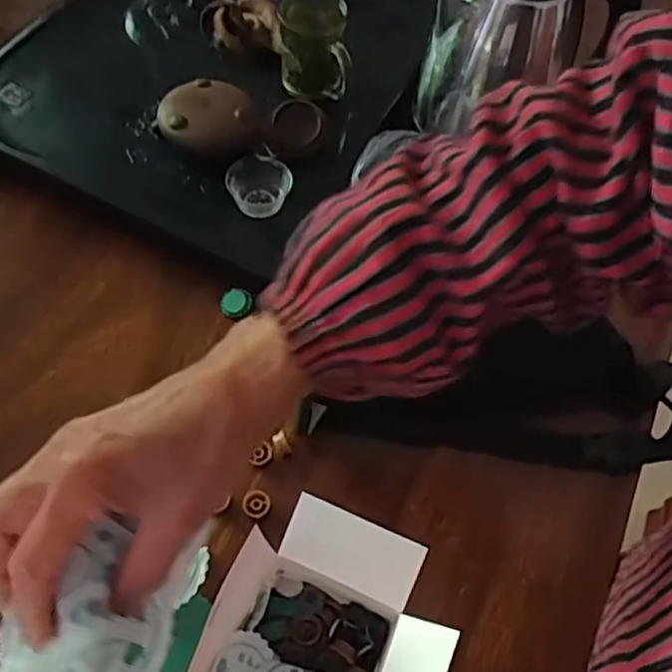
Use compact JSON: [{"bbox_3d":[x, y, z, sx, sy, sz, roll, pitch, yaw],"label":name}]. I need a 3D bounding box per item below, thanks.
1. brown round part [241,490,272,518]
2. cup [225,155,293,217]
[{"bbox_3d":[-0.064,0.135,0.536,0.022,0.006,0.022,2,61,-3],"label":"brown round part"},{"bbox_3d":[-0.071,-0.140,0.627,0.053,0.038,0.054,2,61,-3],"label":"cup"}]

